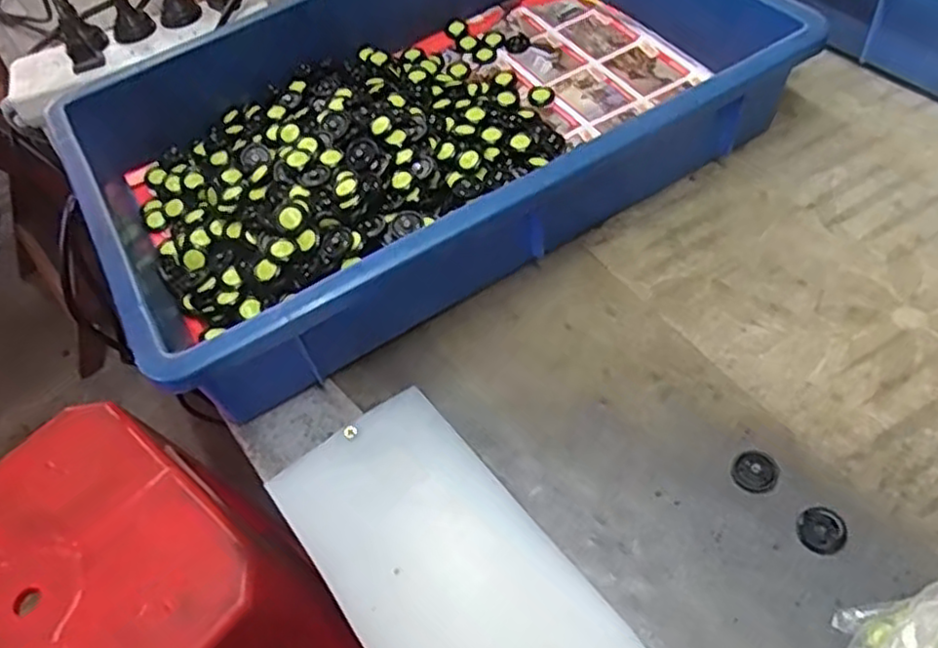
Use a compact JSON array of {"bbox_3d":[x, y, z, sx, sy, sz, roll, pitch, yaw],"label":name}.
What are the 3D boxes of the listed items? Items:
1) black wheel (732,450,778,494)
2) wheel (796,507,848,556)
[{"bbox_3d":[0.137,0.070,0.337,0.020,0.006,0.019,-5,53,7],"label":"black wheel"},{"bbox_3d":[0.159,0.092,0.317,0.020,0.006,0.019,-5,53,7],"label":"wheel"}]

